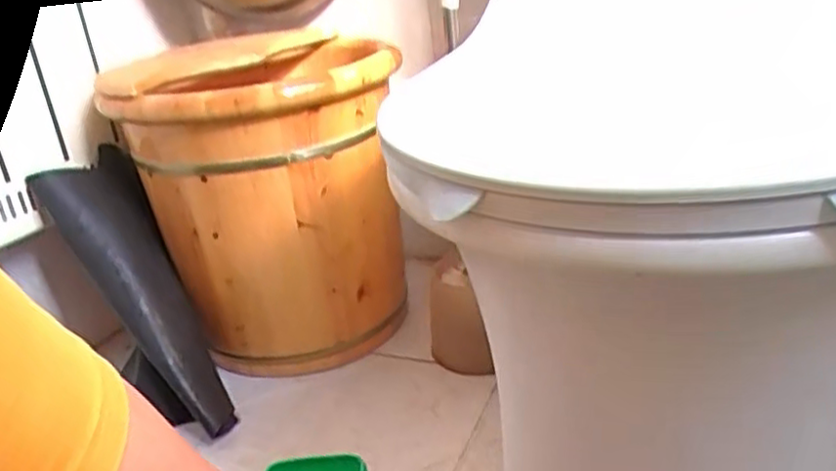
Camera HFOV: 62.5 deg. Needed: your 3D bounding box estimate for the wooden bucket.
[{"bbox_3d":[-0.201,-0.057,0.989,0.348,0.389,0.406,-13,23,-15],"label":"wooden bucket"}]

